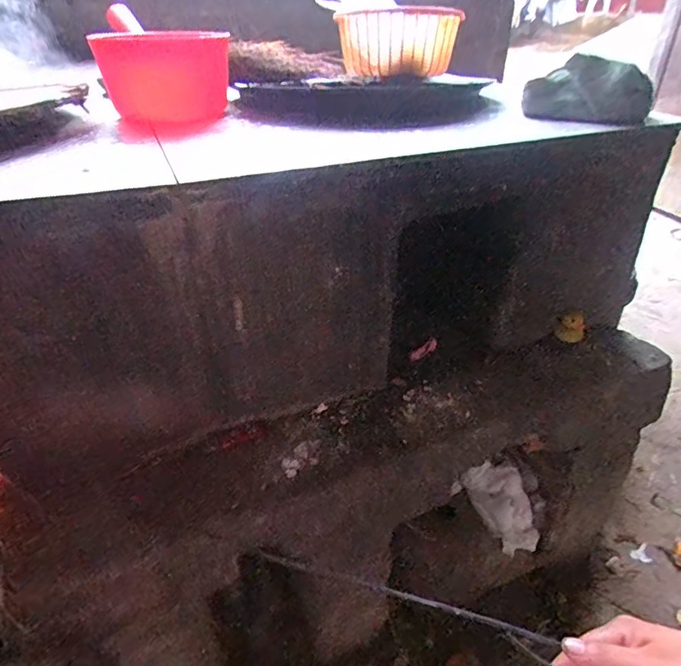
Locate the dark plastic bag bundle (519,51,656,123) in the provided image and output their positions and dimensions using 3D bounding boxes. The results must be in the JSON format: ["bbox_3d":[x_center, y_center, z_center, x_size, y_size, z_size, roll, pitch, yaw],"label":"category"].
[{"bbox_3d":[0.329,-0.319,0.652,0.042,0.077,0.143,-17,36,-22],"label":"dark plastic bag bundle"}]

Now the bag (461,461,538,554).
[{"bbox_3d":[0.272,0.283,0.808,0.087,0.016,0.154,-31,81,-2],"label":"bag"}]

